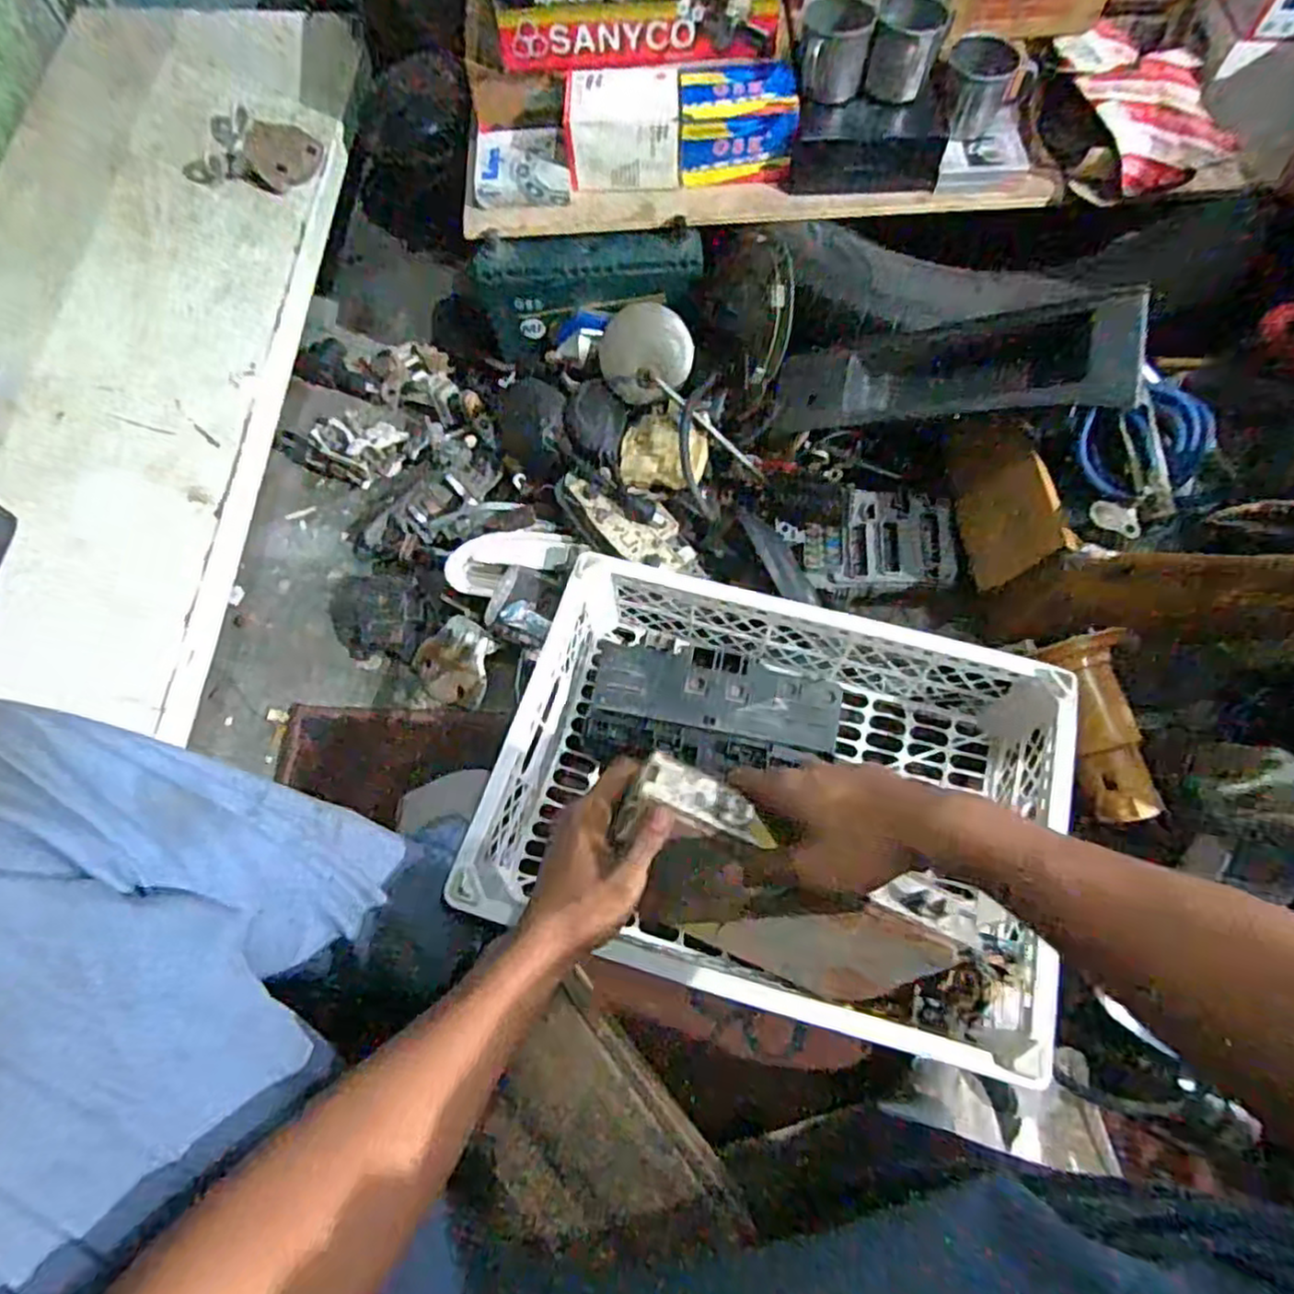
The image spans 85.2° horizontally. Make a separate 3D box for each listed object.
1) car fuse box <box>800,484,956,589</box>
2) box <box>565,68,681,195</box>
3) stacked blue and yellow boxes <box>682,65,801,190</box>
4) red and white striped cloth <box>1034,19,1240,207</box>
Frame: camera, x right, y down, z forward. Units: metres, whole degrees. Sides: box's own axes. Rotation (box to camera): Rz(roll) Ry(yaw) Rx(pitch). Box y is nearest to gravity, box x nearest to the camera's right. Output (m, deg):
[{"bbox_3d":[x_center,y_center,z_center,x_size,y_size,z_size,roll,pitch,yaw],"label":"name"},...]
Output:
[{"bbox_3d":[0.240,-0.112,0.732,0.148,0.032,0.098,1,69,2],"label":"car fuse box"},{"bbox_3d":[-0.021,-0.514,0.697,0.108,0.063,0.088,2,69,2],"label":"box"},{"bbox_3d":[0.088,-0.509,0.688,0.112,0.065,0.070,-2,69,1],"label":"stacked blue and yellow boxes"},{"bbox_3d":[0.462,-0.519,0.685,0.129,0.060,0.179,-14,69,-3],"label":"red and white striped cloth"}]

